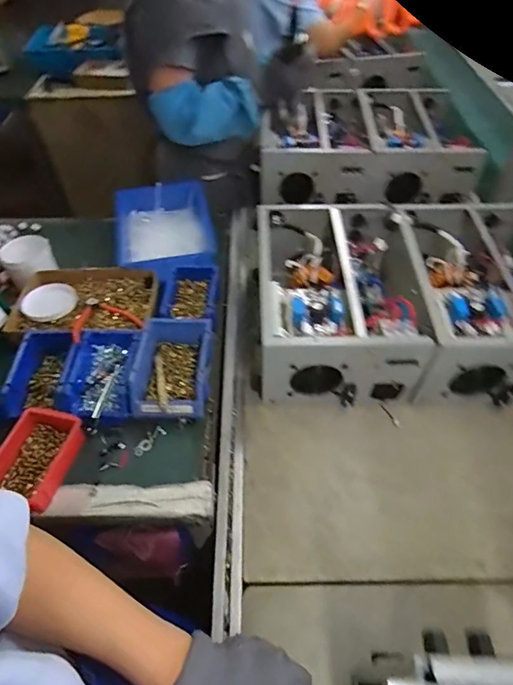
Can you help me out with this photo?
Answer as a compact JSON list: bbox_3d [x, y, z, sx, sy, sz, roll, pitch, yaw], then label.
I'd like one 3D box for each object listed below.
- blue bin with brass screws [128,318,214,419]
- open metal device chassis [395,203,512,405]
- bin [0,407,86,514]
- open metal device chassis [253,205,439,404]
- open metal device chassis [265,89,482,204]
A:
[{"bbox_3d":[-0.145,0.050,0.770,0.127,0.083,0.190,1,51,2],"label":"blue bin with brass screws"},{"bbox_3d":[0.409,-0.088,0.825,0.271,0.205,0.386,-2,51,0],"label":"open metal device chassis"},{"bbox_3d":[-0.346,0.182,0.675,0.099,0.056,0.143,13,53,11],"label":"bin"},{"bbox_3d":[0.148,-0.085,0.832,0.295,0.184,0.393,0,51,1],"label":"open metal device chassis"},{"bbox_3d":[0.276,-0.556,1.176,0.530,0.141,0.418,-1,51,0],"label":"open metal device chassis"}]

